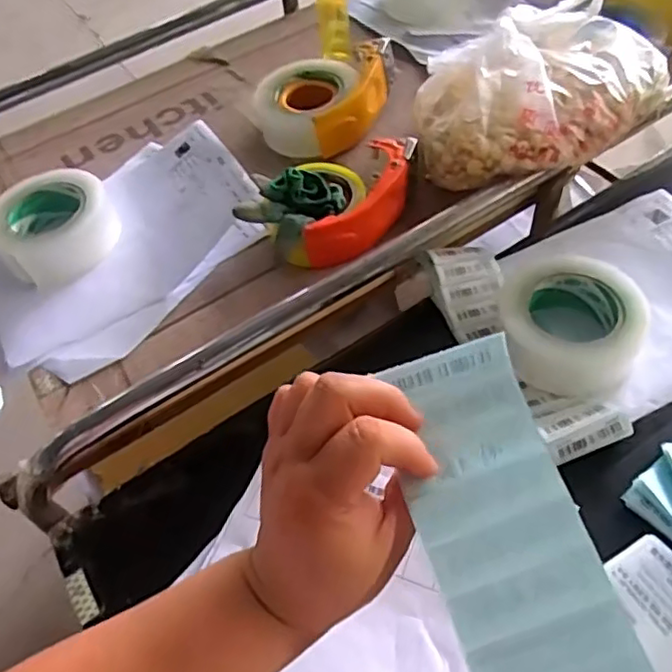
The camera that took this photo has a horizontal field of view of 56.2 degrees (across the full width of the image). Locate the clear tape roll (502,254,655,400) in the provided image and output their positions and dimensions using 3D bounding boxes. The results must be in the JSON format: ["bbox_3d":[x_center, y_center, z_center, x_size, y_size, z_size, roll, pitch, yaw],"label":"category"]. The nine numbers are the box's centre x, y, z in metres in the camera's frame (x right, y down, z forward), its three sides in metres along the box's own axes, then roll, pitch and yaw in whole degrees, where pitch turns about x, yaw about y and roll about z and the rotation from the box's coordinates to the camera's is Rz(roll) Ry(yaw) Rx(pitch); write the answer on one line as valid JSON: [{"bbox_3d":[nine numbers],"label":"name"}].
[{"bbox_3d":[0.210,-0.014,0.564,0.123,0.044,0.116,-2,54,3],"label":"clear tape roll"}]

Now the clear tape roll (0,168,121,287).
[{"bbox_3d":[-0.296,-0.116,0.663,0.121,0.055,0.113,-3,54,5],"label":"clear tape roll"}]

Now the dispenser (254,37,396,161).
[{"bbox_3d":[-0.018,-0.282,0.749,0.128,0.074,0.169,18,59,19],"label":"dispenser"}]

